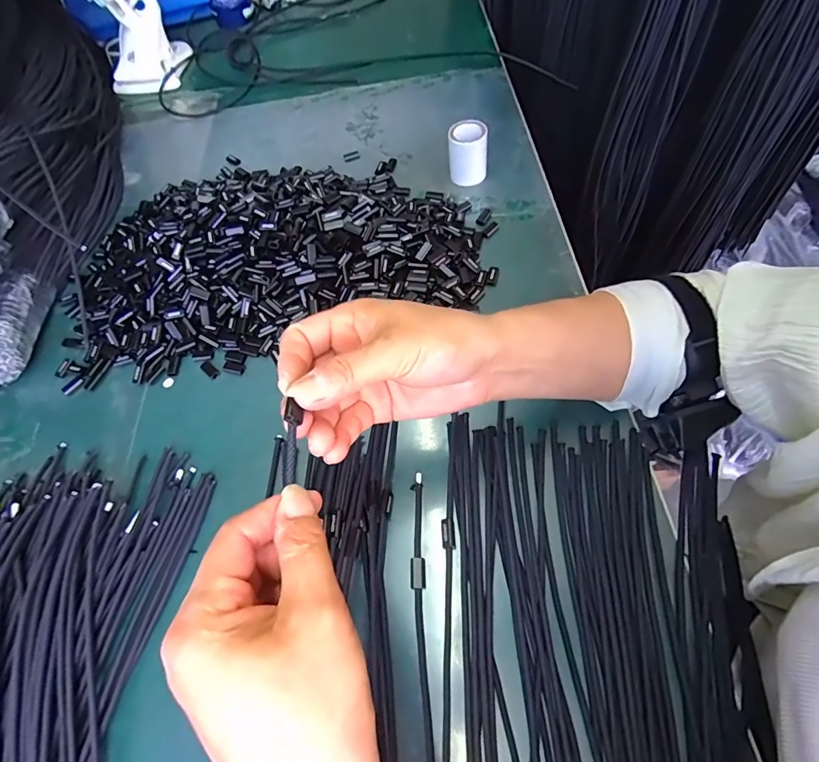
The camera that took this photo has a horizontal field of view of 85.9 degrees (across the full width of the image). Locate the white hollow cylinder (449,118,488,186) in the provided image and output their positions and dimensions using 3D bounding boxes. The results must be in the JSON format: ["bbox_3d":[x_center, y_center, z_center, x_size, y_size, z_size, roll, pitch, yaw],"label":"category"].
[{"bbox_3d":[0.064,-0.248,0.477,0.041,0.055,0.032,10,61,10],"label":"white hollow cylinder"}]

